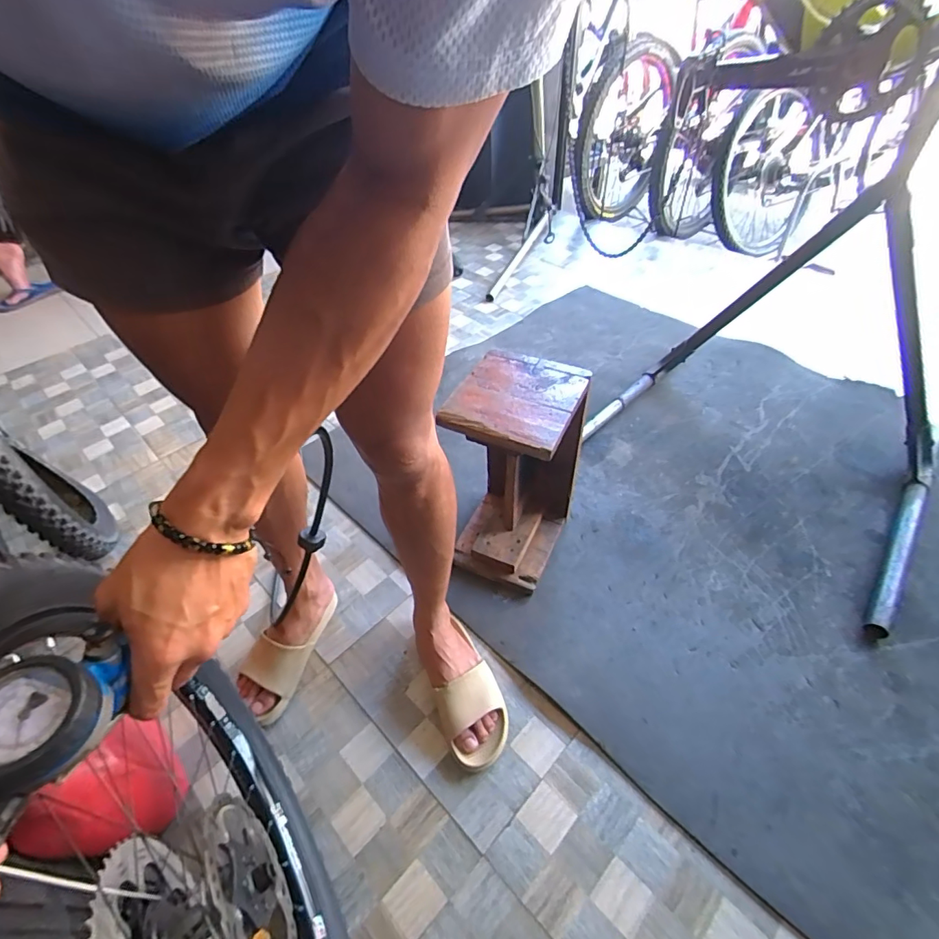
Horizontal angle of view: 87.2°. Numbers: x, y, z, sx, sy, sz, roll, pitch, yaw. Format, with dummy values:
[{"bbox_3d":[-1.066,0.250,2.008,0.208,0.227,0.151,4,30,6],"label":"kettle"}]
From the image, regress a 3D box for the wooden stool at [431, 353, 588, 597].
[{"bbox_3d":[0.082,0.016,0.964,0.203,0.424,0.238,18,50,18],"label":"wooden stool"}]

